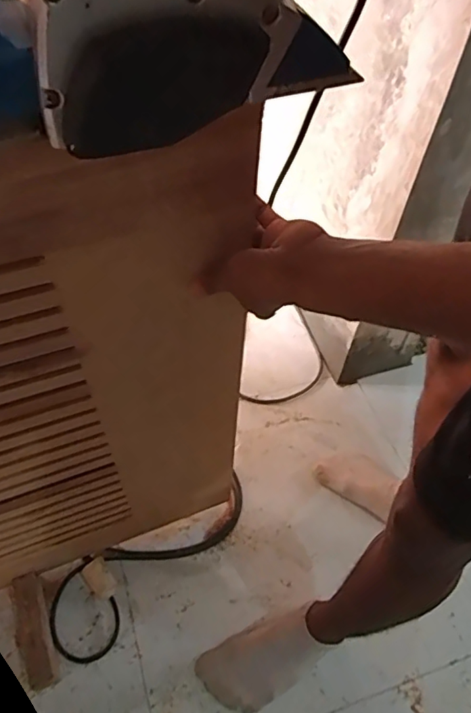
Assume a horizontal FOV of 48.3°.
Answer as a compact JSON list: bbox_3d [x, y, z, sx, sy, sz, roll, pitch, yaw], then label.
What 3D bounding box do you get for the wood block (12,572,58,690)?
[{"bbox_3d":[-0.323,0.443,0.851,0.044,0.056,0.169,-20,55,-12],"label":"wood block"}]

